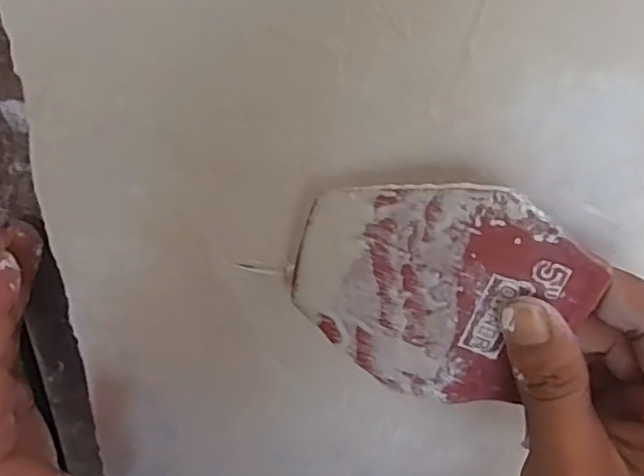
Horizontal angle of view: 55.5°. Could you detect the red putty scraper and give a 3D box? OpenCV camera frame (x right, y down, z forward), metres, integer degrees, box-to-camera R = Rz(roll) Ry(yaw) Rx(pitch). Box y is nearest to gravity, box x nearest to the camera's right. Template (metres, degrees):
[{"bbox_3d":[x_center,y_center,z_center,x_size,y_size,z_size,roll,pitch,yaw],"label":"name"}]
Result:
[{"bbox_3d":[0.040,0.021,0.227,0.100,0.091,0.008,16,38,11],"label":"red putty scraper"}]

